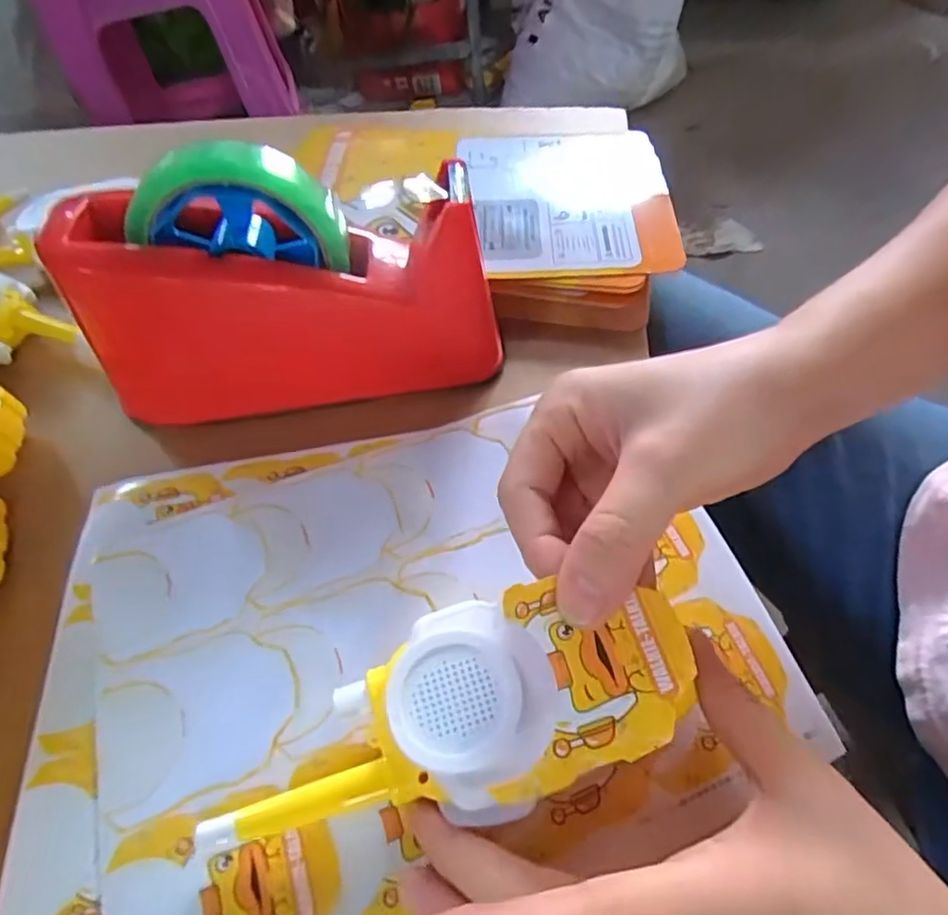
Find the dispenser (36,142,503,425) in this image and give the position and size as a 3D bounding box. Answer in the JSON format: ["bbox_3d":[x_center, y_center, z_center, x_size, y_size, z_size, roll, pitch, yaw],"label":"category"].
[{"bbox_3d":[-0.088,-0.083,0.295,0.193,0.108,0.065,-4,54,-1],"label":"dispenser"}]

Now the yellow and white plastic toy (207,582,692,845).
[{"bbox_3d":[-0.010,0.078,0.195,0.152,0.030,0.065,-23,56,14],"label":"yellow and white plastic toy"}]

